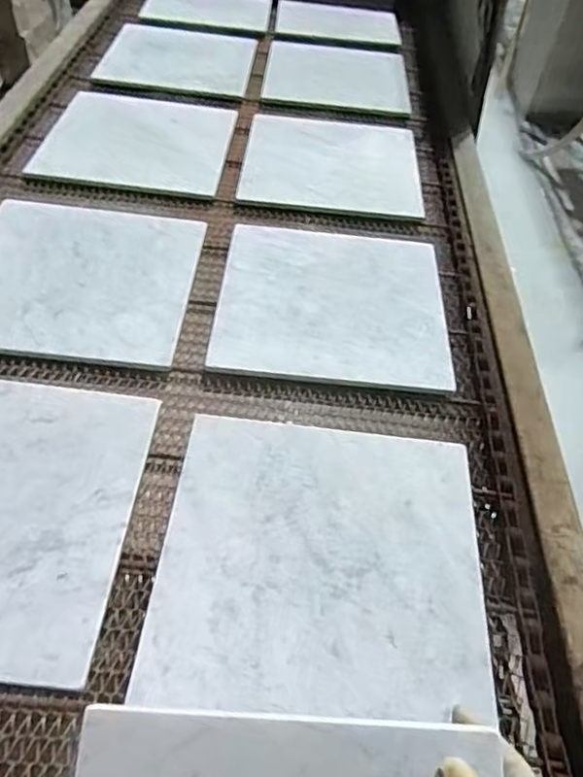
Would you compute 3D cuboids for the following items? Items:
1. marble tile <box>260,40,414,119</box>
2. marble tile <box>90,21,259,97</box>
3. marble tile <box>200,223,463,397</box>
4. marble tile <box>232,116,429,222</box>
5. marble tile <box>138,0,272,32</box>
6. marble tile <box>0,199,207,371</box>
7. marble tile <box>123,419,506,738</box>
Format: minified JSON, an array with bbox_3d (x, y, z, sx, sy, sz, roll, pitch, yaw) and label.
[{"bbox_3d":[0.098,-0.674,1.330,0.296,0.010,0.316,6,47,-1],"label":"marble tile"},{"bbox_3d":[-0.236,-0.706,1.323,0.301,0.013,0.285,7,47,0],"label":"marble tile"},{"bbox_3d":[0.057,-0.123,0.837,0.298,0.010,0.290,6,47,-1],"label":"marble tile"},{"bbox_3d":[0.072,-0.401,1.088,0.299,0.011,0.290,6,47,-1],"label":"marble tile"},{"bbox_3d":[-0.202,-0.936,1.517,0.297,0.021,0.212,2,48,-5],"label":"marble tile"},{"bbox_3d":[-0.286,-0.152,0.831,0.300,0.017,0.300,6,47,-1],"label":"marble tile"},{"bbox_3d":[0.030,0.157,0.595,0.298,0.014,0.289,7,47,-1],"label":"marble tile"}]

